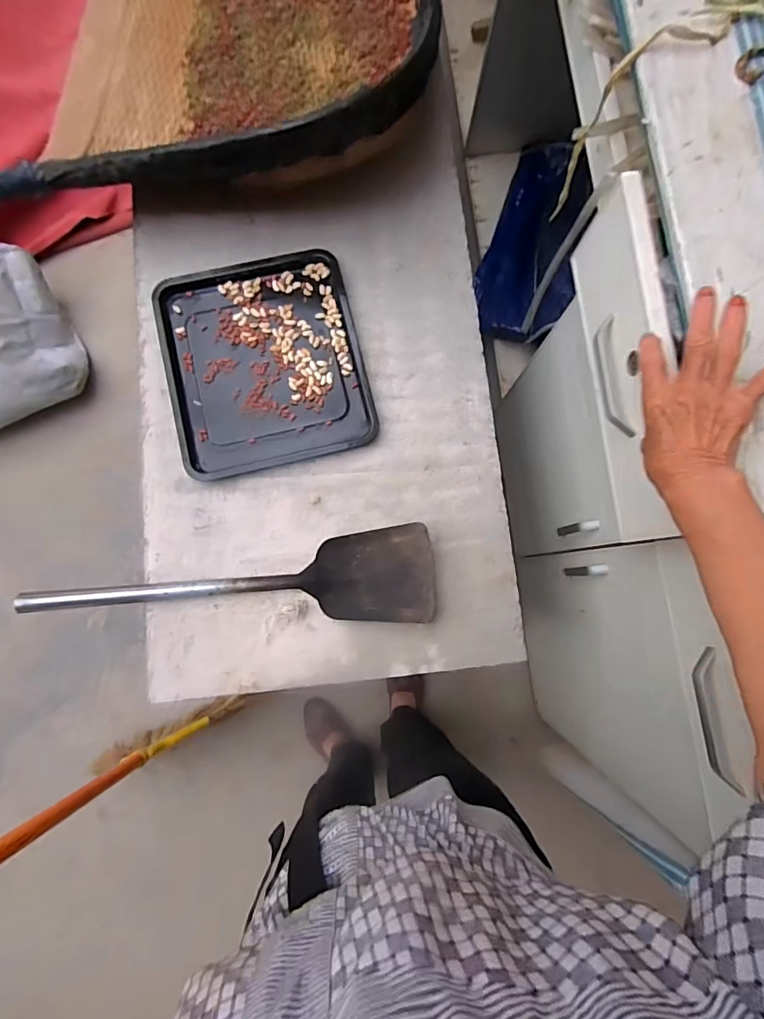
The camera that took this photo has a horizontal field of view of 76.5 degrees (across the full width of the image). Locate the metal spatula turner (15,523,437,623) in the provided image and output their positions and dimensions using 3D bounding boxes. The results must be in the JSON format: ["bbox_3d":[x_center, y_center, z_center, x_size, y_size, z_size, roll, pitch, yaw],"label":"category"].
[{"bbox_3d":[-0.195,0.115,0.625,0.527,0.034,0.121,-8,82,0],"label":"metal spatula turner"}]

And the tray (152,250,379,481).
[{"bbox_3d":[-0.164,-0.206,0.678,0.264,0.020,0.294,-13,82,-1],"label":"tray"}]

